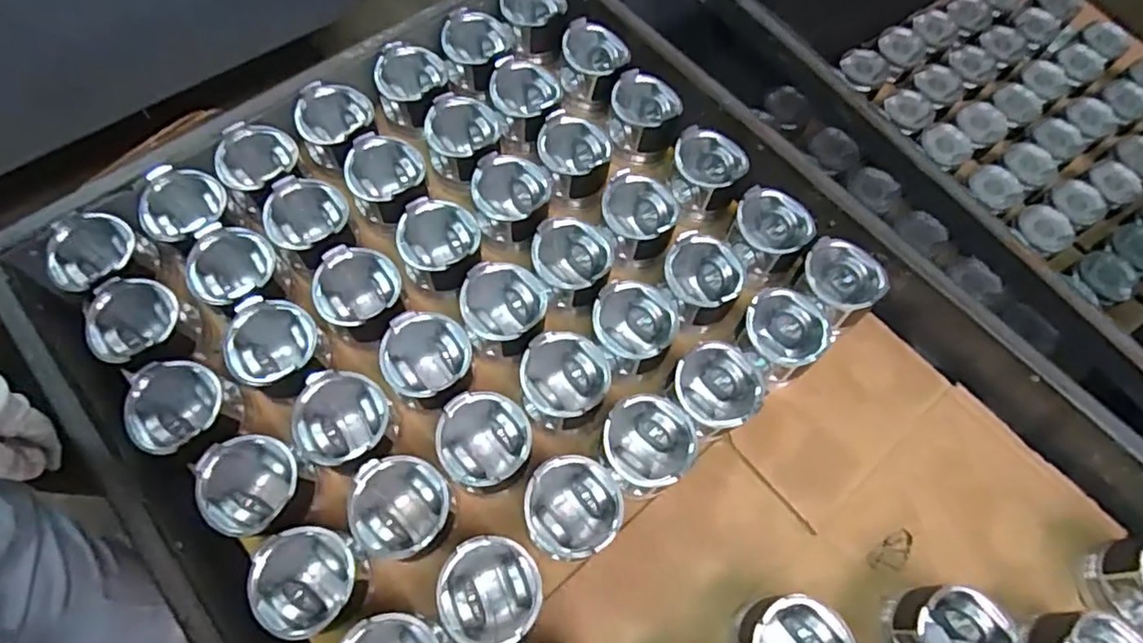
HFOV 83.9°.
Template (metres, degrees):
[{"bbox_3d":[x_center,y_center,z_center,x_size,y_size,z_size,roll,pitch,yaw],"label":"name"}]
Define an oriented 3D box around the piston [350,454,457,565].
[{"bbox_3d":[-0.147,0.168,0.559,0.082,0.077,0.080,1,65,-2],"label":"piston"}]

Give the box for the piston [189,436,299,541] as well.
[{"bbox_3d":[-0.273,0.145,0.552,0.073,0.074,0.077,-12,67,-8],"label":"piston"}]

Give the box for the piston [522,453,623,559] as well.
[{"bbox_3d":[0.001,0.166,0.559,0.080,0.074,0.080,1,65,-2],"label":"piston"}]

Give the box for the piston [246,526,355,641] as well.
[{"bbox_3d":[-0.218,0.220,0.532,0.076,0.070,0.079,-4,66,-5],"label":"piston"}]

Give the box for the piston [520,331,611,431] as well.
[{"bbox_3d":[-0.006,0.060,0.615,0.083,0.073,0.084,-3,66,-4],"label":"piston"}]

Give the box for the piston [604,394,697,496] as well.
[{"bbox_3d":[0.068,0.114,0.587,0.076,0.074,0.083,1,65,-2],"label":"piston"}]

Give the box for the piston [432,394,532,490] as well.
[{"bbox_3d":[-0.079,0.111,0.582,0.080,0.070,0.082,1,65,-2],"label":"piston"}]

